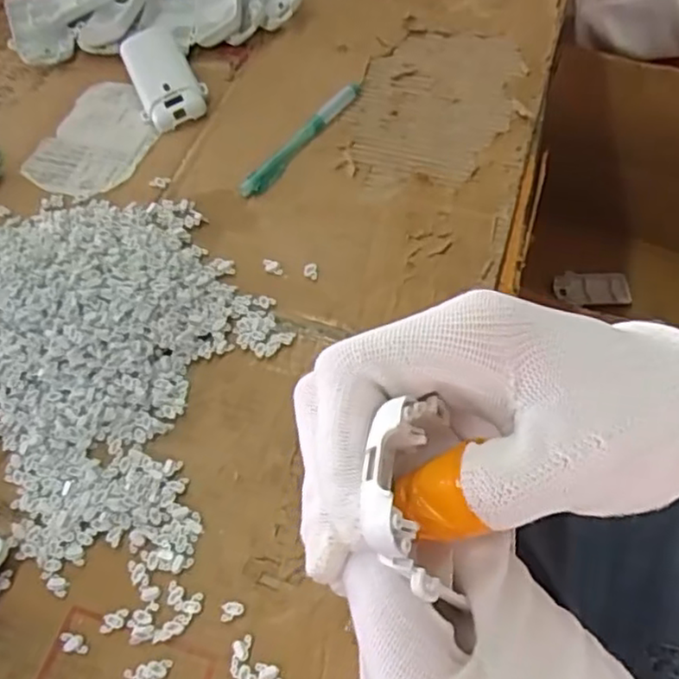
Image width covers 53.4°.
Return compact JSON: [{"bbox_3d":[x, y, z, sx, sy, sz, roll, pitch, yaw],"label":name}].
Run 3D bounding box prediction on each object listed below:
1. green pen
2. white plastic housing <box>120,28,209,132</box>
[{"bbox_3d":[-0.027,-0.145,0.485,0.016,0.012,0.124,31,66,19],"label":"green pen"},{"bbox_3d":[-0.136,-0.203,0.521,0.048,0.020,0.095,-22,61,-9],"label":"white plastic housing"}]

